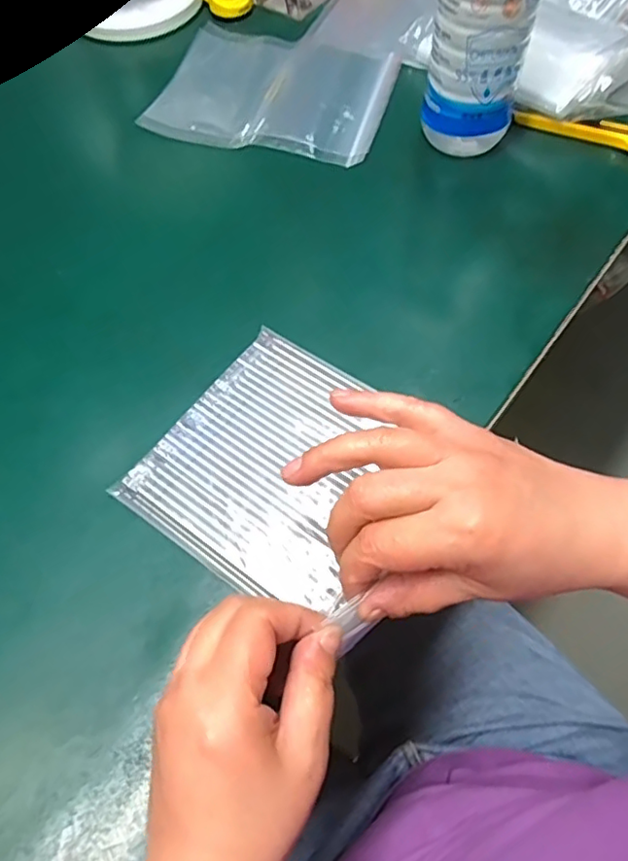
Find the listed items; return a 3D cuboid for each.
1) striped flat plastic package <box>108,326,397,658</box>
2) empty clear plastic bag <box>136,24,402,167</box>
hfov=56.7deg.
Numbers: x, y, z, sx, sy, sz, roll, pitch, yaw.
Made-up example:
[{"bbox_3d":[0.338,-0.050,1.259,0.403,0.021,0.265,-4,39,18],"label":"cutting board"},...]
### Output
[{"bbox_3d":[-0.010,0.024,0.322,0.151,0.015,0.133,34,66,20],"label":"striped flat plastic package"},{"bbox_3d":[-0.030,-0.308,0.522,0.195,0.012,0.167,14,63,9],"label":"empty clear plastic bag"}]

